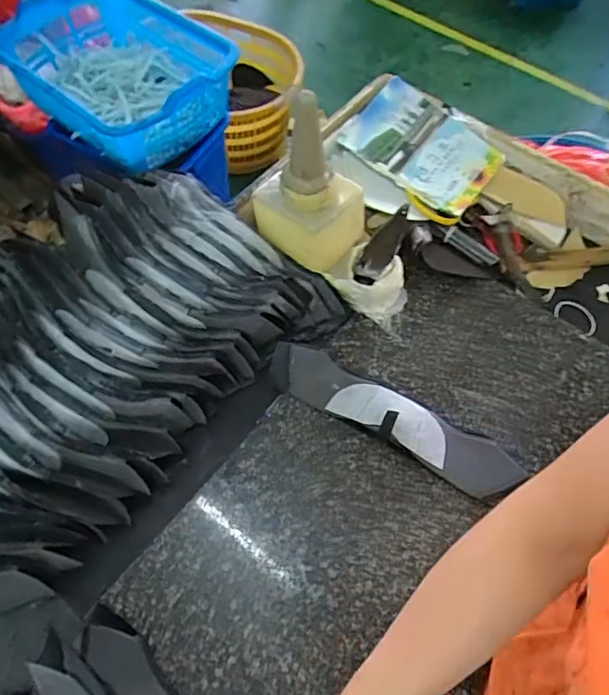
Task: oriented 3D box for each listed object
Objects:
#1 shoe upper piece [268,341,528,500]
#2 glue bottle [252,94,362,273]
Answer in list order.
[{"bbox_3d":[0.101,0.079,0.634,0.327,0.048,0.074,27,65,13],"label":"shoe upper piece"},{"bbox_3d":[0.003,-0.206,0.650,0.134,0.192,0.097,29,65,14],"label":"glue bottle"}]

